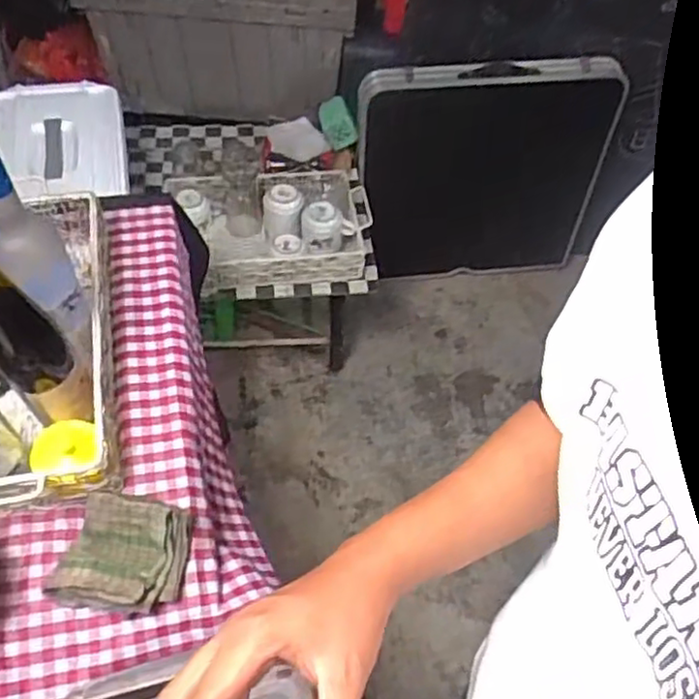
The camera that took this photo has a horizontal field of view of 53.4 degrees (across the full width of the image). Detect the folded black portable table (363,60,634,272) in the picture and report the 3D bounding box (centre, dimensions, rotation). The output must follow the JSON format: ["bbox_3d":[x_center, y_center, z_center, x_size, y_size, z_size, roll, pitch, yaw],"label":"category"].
[{"bbox_3d":[0.325,-0.433,1.778,0.620,0.610,0.080,-4,56,-7],"label":"folded black portable table"}]

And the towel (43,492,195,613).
[{"bbox_3d":[-0.236,0.213,0.731,0.127,0.040,0.116,11,56,4],"label":"towel"}]

